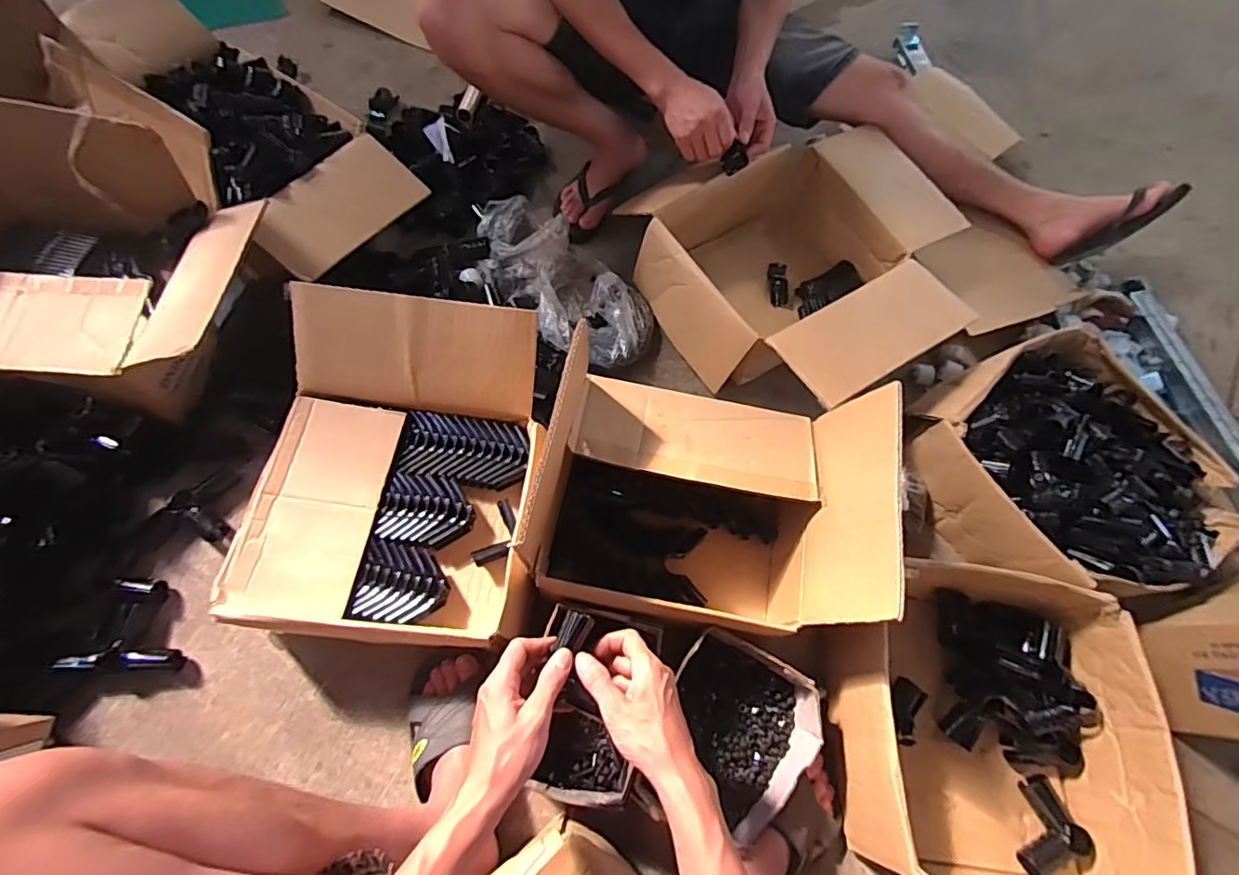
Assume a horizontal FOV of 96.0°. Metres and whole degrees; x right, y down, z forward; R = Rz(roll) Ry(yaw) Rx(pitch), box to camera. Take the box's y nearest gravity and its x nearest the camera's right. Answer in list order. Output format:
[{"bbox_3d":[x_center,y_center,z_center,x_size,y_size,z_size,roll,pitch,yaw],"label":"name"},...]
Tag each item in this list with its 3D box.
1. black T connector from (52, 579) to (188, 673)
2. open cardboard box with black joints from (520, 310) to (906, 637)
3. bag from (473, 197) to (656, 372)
[{"bbox_3d":[-0.604,0.235,0.699,0.119,0.041,0.109,3,67,-1],"label":"black T connector"},{"bbox_3d":[0.103,0.074,0.686,0.361,0.262,0.274,11,67,3],"label":"open cardboard box with black joints"},{"bbox_3d":[-0.108,-0.264,0.939,0.388,0.085,0.177,42,72,14],"label":"bag"}]

